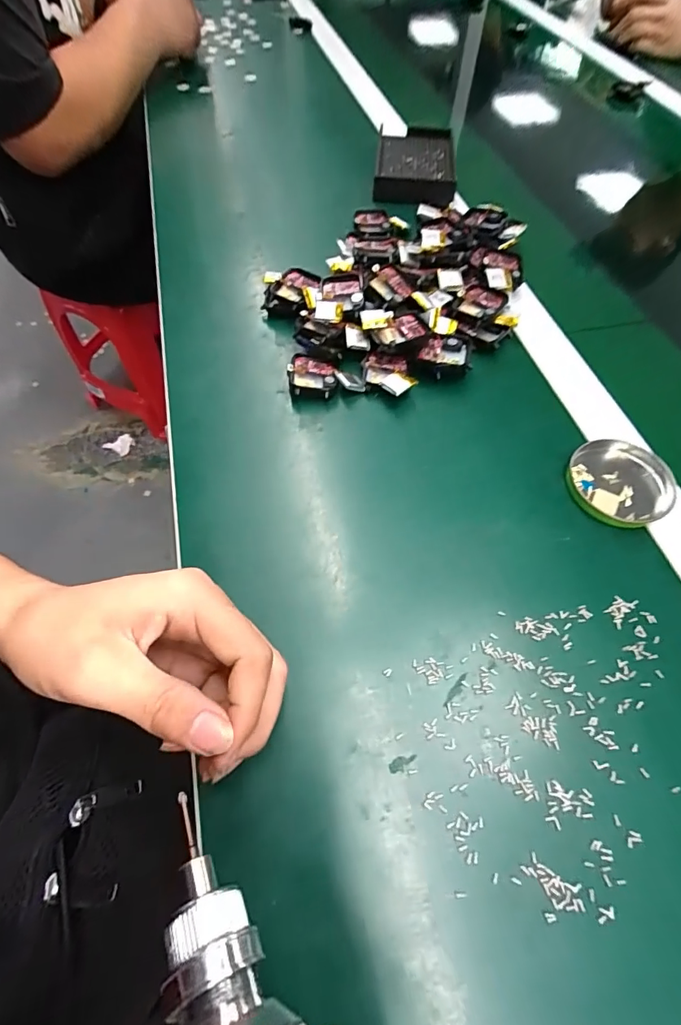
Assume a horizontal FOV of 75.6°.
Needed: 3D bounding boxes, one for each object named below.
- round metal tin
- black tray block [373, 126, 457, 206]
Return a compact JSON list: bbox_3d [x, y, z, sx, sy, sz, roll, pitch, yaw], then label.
[{"bbox_3d":[0.191,-0.020,0.299,0.064,0.010,0.063,0,60,1],"label":"round metal tin"},{"bbox_3d":[0.085,-0.401,0.503,0.086,0.022,0.144,5,60,1],"label":"black tray block"}]

